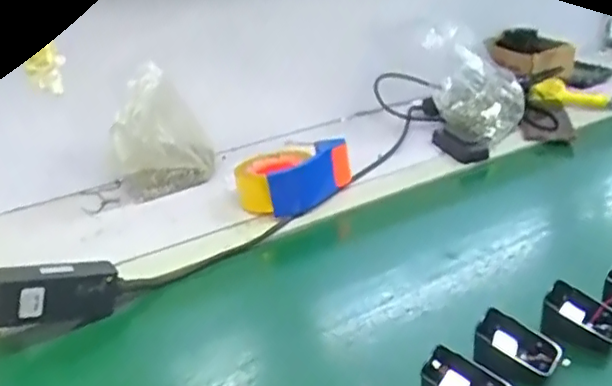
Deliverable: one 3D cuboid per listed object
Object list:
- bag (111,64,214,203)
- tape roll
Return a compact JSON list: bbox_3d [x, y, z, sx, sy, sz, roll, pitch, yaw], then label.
[{"bbox_3d":[-0.202,-0.082,0.856,0.146,0.160,0.075,-14,29,-20],"label":"bag"},{"bbox_3d":[-0.022,-0.021,0.831,0.142,0.074,0.099,-23,33,-34],"label":"tape roll"}]

